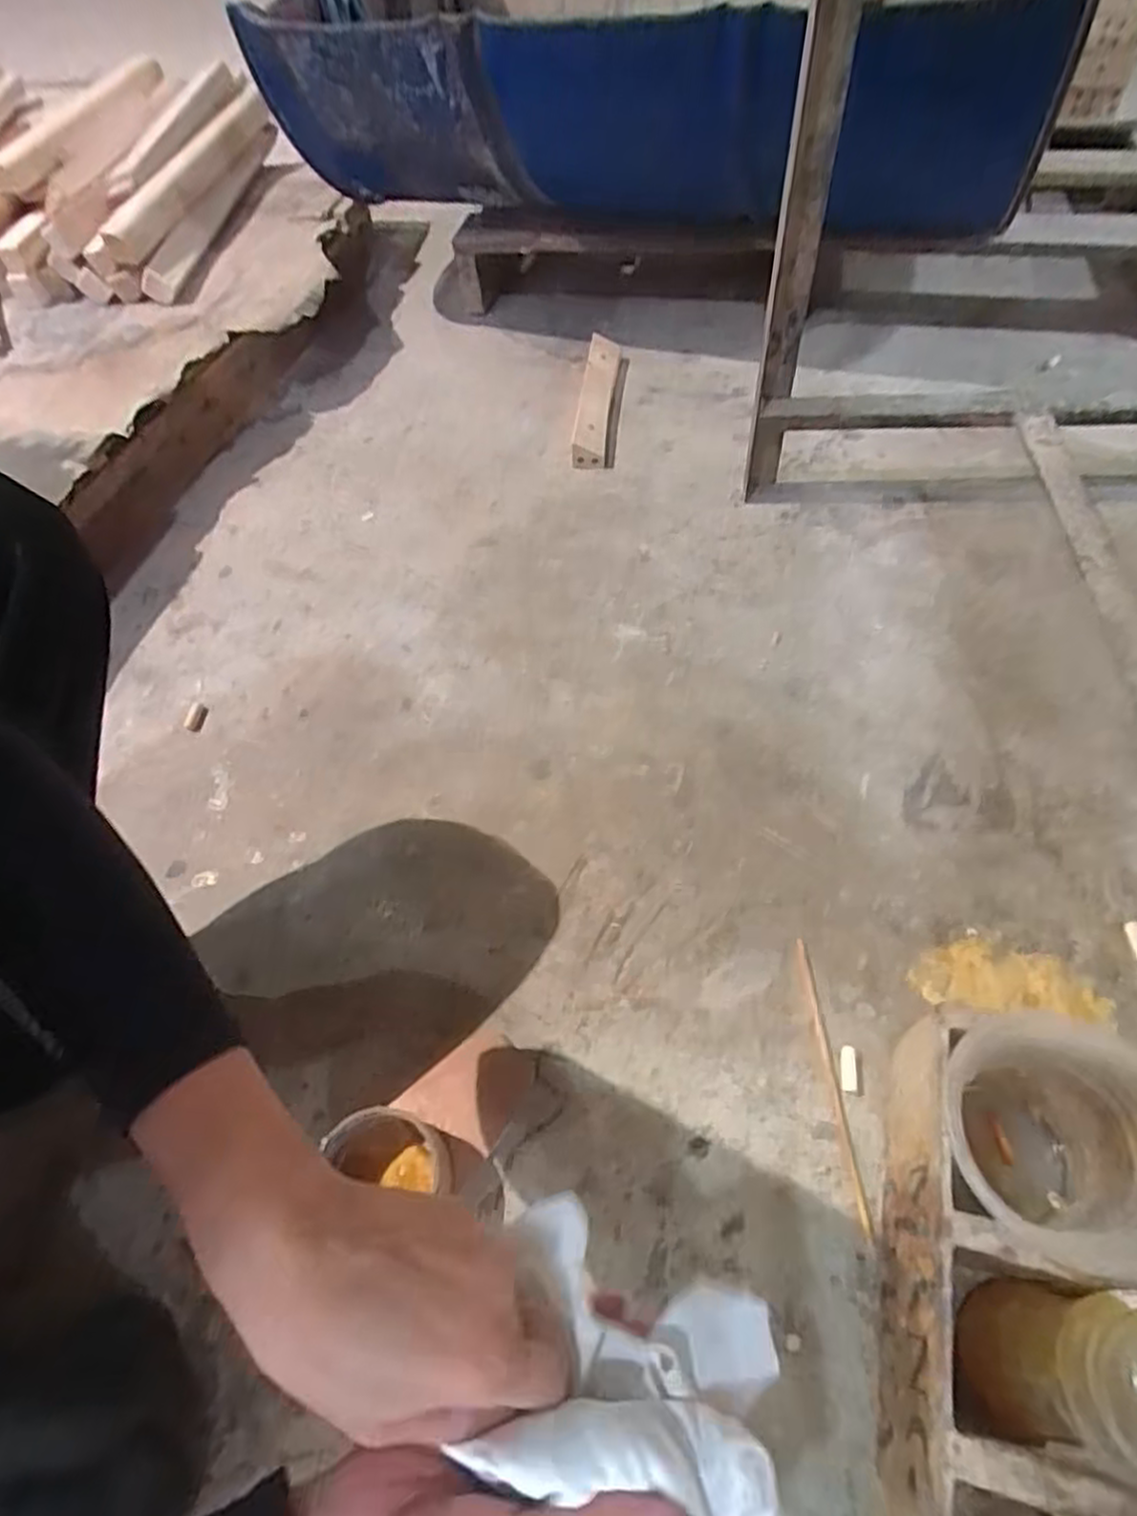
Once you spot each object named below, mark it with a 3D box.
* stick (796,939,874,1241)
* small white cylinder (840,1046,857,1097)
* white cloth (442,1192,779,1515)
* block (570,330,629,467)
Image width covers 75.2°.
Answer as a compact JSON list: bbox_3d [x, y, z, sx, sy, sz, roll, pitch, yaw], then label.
[{"bbox_3d":[0.184,0.220,0.515,0.008,0.010,0.190,-3,56,0],"label":"stick"},{"bbox_3d":[0.194,0.217,0.513,0.009,0.010,0.032,5,57,6],"label":"small white cylinder"},{"bbox_3d":[0.028,0.277,0.288,0.122,0.068,0.152,10,57,9],"label":"white cloth"},{"bbox_3d":[0.044,-0.469,0.966,0.057,0.031,0.270,4,56,6],"label":"block"}]

